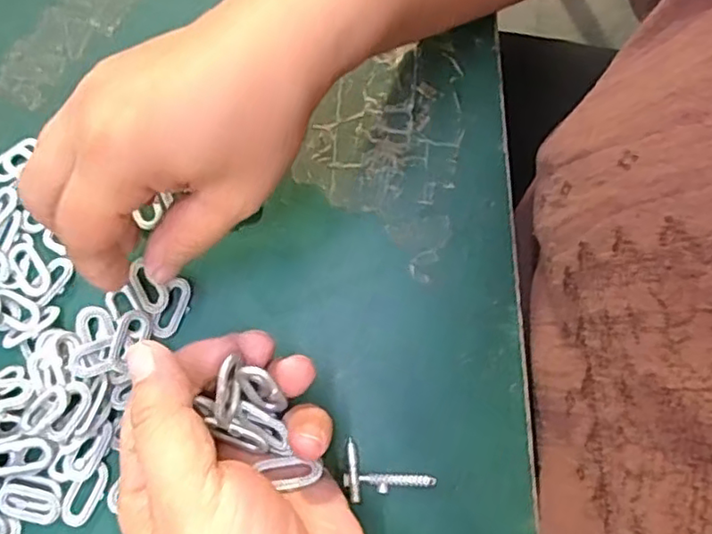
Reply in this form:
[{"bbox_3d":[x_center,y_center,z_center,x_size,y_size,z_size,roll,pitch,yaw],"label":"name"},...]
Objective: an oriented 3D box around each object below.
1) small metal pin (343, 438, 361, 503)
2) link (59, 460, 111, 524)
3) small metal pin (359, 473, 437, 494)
[{"bbox_3d":[-0.002,0.083,0.257,0.007,0.004,0.024,-4,77,1],"label":"small metal pin"},{"bbox_3d":[-0.112,0.093,0.257,0.014,0.004,0.027,27,79,7],"label":"link"},{"bbox_3d":[0.017,0.088,0.254,0.031,0.004,0.007,-1,77,1],"label":"small metal pin"}]

